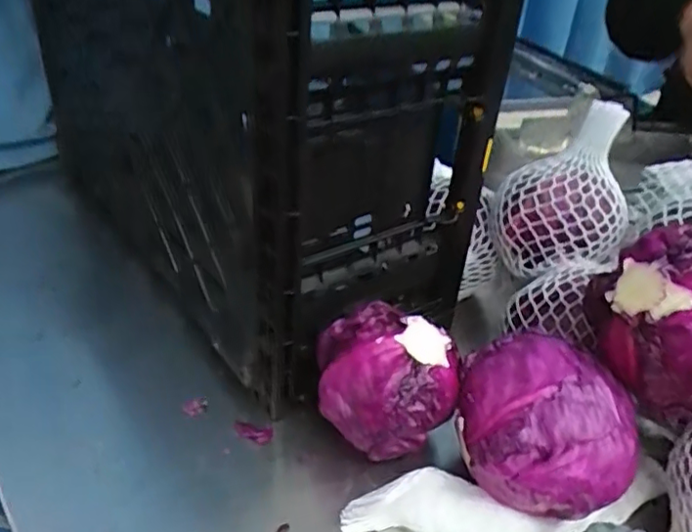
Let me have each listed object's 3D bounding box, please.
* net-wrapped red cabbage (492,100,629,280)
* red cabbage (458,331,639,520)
[{"bbox_3d":[0.205,-0.063,0.574,0.121,0.138,0.101,14,35,14],"label":"net-wrapped red cabbage"},{"bbox_3d":[0.143,0.110,0.430,0.111,0.095,0.100,1,34,-5],"label":"red cabbage"}]

